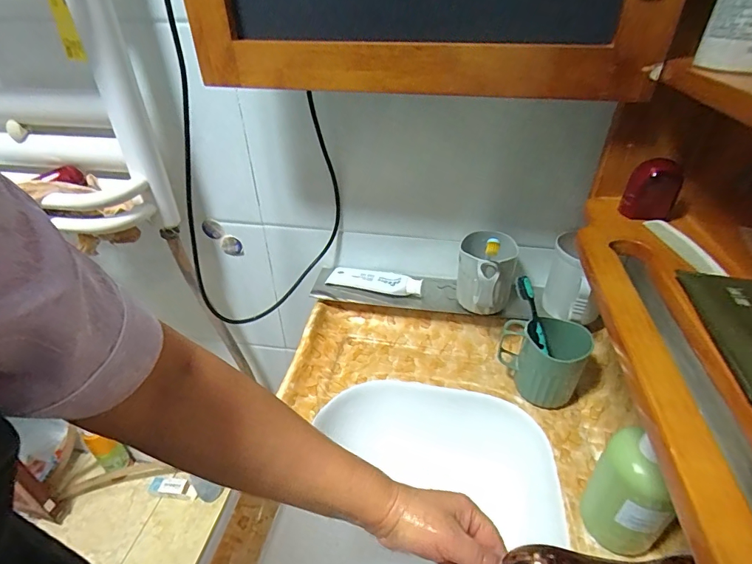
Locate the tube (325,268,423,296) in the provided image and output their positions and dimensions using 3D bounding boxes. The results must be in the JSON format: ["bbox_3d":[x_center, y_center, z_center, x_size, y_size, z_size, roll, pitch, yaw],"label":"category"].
[{"bbox_3d":[-0.005,-0.001,0.706,0.164,0.028,0.031,9,37,14],"label":"tube"}]

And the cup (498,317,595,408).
[{"bbox_3d":[0.238,0.106,0.578,0.083,0.117,0.113,-18,39,-22],"label":"cup"}]

